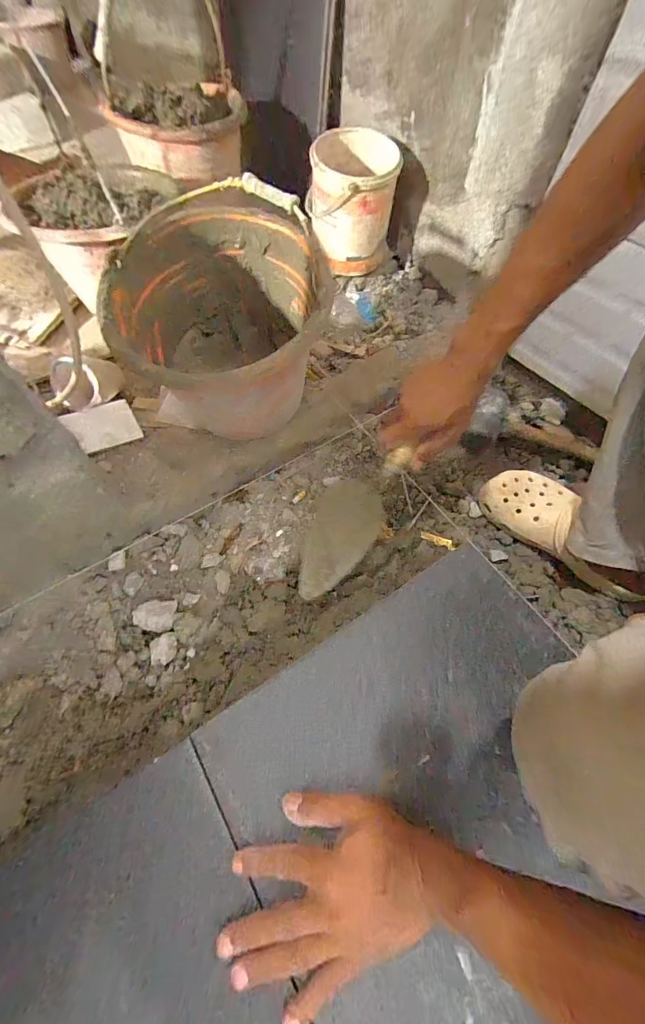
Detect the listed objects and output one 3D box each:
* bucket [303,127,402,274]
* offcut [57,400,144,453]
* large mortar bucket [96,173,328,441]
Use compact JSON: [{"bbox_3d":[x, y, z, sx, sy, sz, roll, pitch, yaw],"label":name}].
[{"bbox_3d":[0.053,-0.581,0.695,0.158,0.176,0.171,4,60,2],"label":"bucket"},{"bbox_3d":[-0.330,-0.130,0.547,0.090,0.006,0.068,-30,89,-30],"label":"offcut"},{"bbox_3d":[-0.133,-0.234,0.506,0.259,0.245,0.297,-10,61,-6],"label":"large mortar bucket"}]

